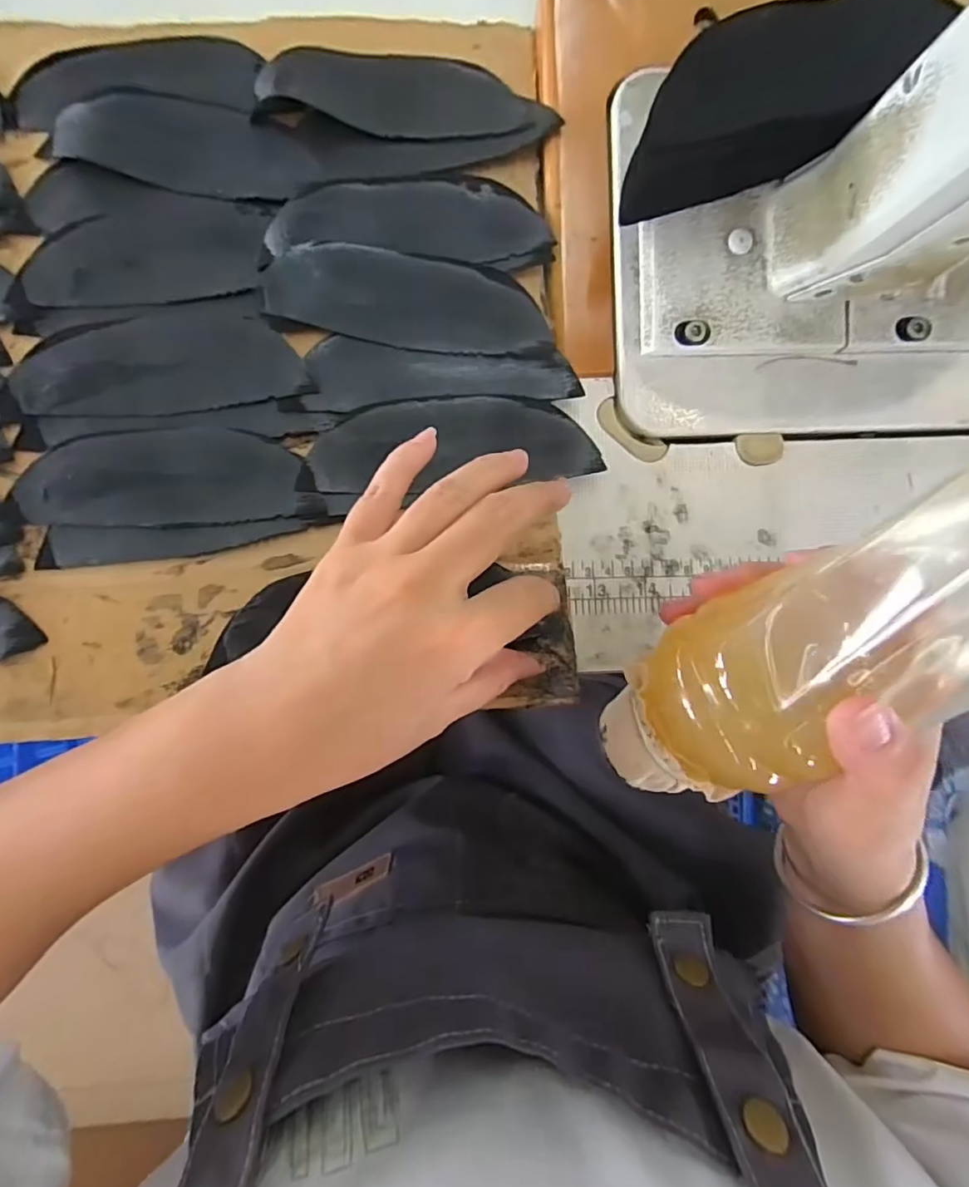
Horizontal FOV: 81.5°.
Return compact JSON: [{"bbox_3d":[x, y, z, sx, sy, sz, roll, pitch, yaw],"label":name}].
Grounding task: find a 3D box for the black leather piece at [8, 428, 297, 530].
[{"bbox_3d":[-0.152,-0.054,0.264,0.124,0.007,0.045,-4,84,-3],"label":"black leather piece"}]

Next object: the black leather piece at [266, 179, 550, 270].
[{"bbox_3d":[-0.037,-0.184,0.275,0.137,0.006,0.045,0,84,-3],"label":"black leather piece"}]

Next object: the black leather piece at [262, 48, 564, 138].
[{"bbox_3d":[-0.039,-0.255,0.283,0.143,0.010,0.044,1,84,-3],"label":"black leather piece"}]

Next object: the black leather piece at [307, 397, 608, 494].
[{"bbox_3d":[-0.014,-0.073,0.271,0.134,0.004,0.044,-6,81,-5],"label":"black leather piece"}]

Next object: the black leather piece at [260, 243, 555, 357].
[{"bbox_3d":[-0.036,-0.143,0.274,0.135,0.005,0.042,9,93,-4],"label":"black leather piece"}]

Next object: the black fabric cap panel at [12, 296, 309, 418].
[{"bbox_3d":[-0.154,-0.108,0.267,0.129,0.008,0.049,-12,85,-4],"label":"black fabric cap panel"}]

